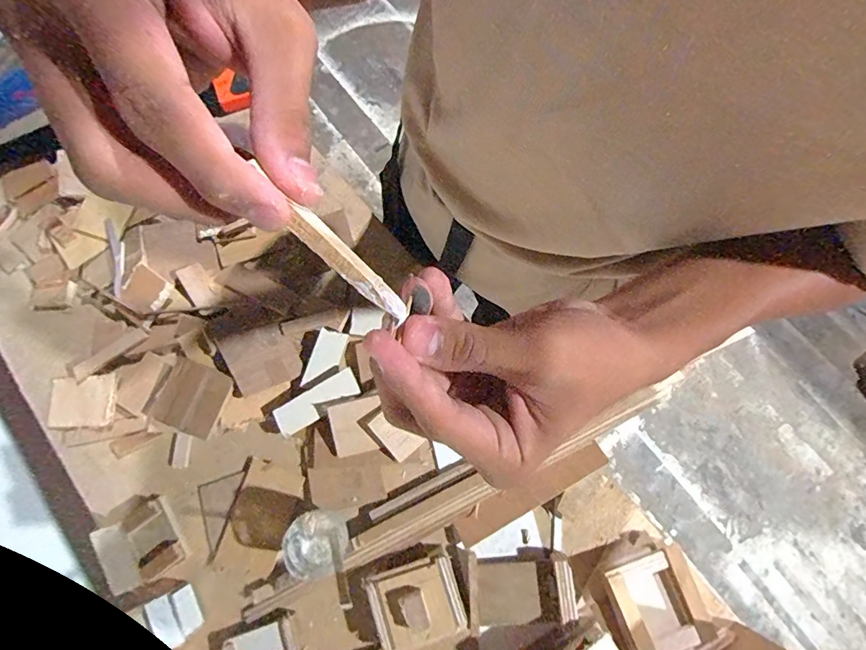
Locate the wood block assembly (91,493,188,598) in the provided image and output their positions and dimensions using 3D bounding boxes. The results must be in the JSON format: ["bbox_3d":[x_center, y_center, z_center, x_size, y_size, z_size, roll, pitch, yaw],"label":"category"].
[{"bbox_3d":[-0.347,0.260,0.526,0.072,0.042,0.087,-32,76,-10],"label":"wood block assembly"}]

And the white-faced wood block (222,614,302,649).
[{"bbox_3d":[-0.194,0.363,0.503,0.081,0.019,0.037,-21,75,-7],"label":"white-faced wood block"}]

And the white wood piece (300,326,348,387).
[{"bbox_3d":[-0.144,0.043,0.590,0.038,0.008,0.080,20,74,5],"label":"white wood piece"}]

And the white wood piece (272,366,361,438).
[{"bbox_3d":[-0.146,0.098,0.567,0.107,0.017,0.036,-32,76,-10],"label":"white wood piece"}]

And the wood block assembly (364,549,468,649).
[{"bbox_3d":[-0.019,0.311,0.499,0.095,0.039,0.081,-19,76,-6],"label":"wood block assembly"}]

